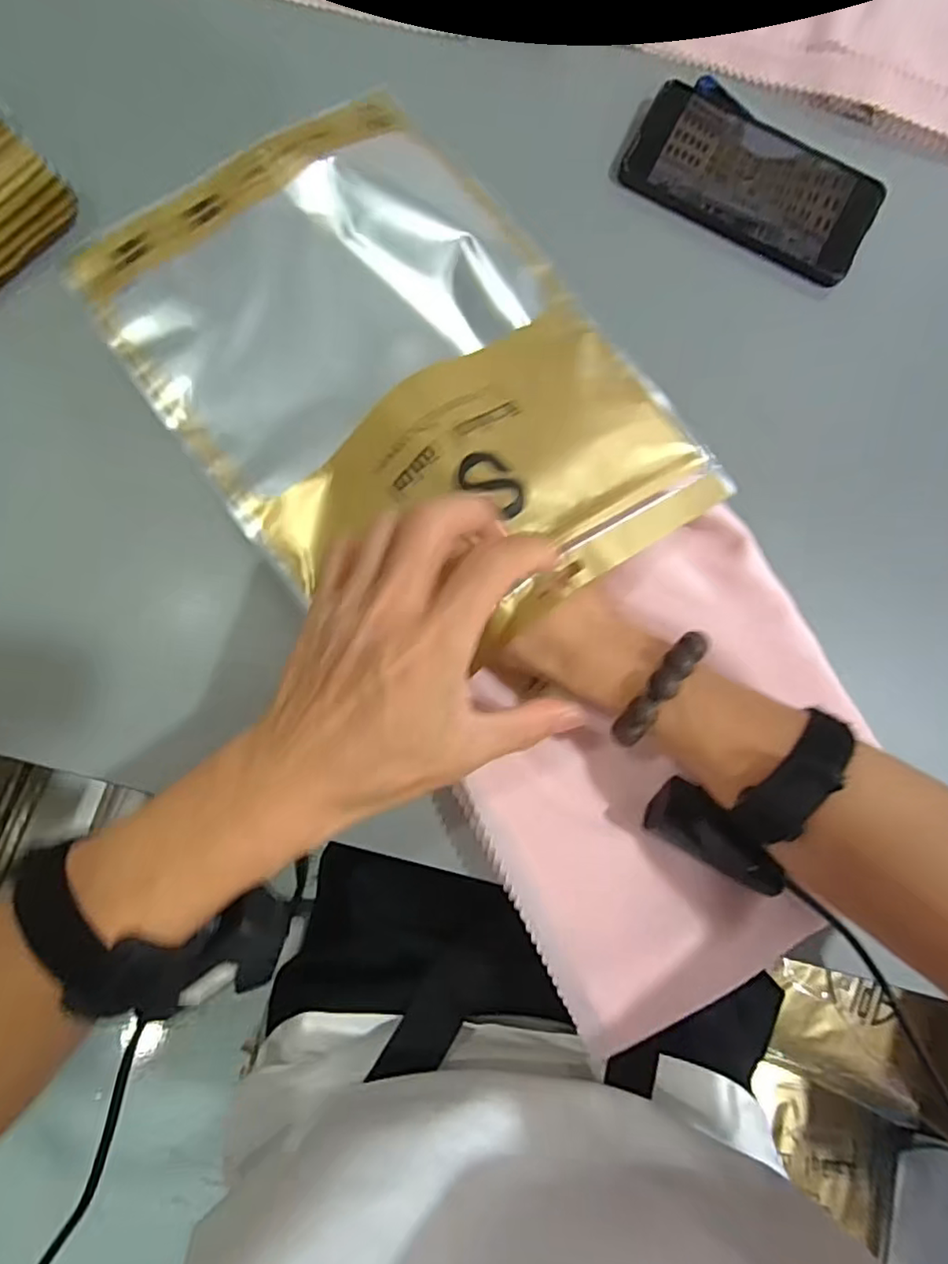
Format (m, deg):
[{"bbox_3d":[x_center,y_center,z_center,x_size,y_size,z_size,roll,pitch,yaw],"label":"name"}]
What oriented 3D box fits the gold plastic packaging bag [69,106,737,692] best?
[{"bbox_3d":[-0.052,-0.155,0.350,0.231,0.057,0.342,-36,85,-8],"label":"gold plastic packaging bag"}]

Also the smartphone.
[{"bbox_3d":[0.184,-0.299,0.405,0.162,0.012,0.080,29,80,1],"label":"smartphone"}]

